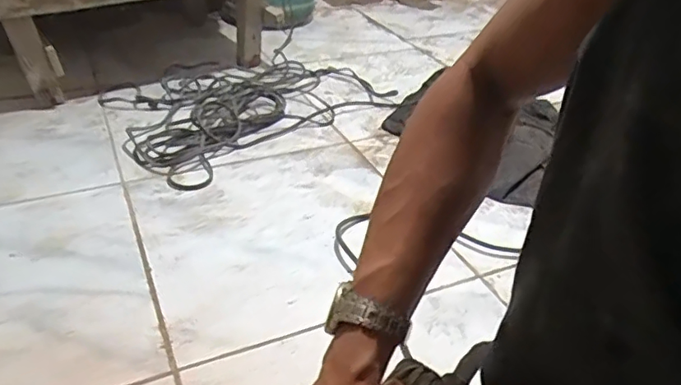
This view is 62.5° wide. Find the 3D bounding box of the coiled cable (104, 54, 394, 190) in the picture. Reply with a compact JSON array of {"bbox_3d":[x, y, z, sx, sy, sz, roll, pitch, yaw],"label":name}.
[{"bbox_3d":[-0.196,-0.195,1.197,0.568,0.035,0.390,-24,43,-34],"label":"coiled cable"}]

